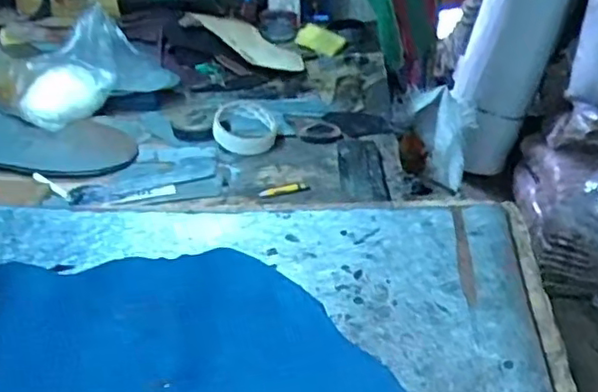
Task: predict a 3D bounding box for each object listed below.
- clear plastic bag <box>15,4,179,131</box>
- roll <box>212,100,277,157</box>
[{"bbox_3d":[-0.315,-0.195,0.968,0.124,0.099,0.242,27,40,35],"label":"clear plastic bag"},{"bbox_3d":[-0.073,-0.098,0.869,0.087,0.039,0.100,-4,34,-3],"label":"roll"}]

